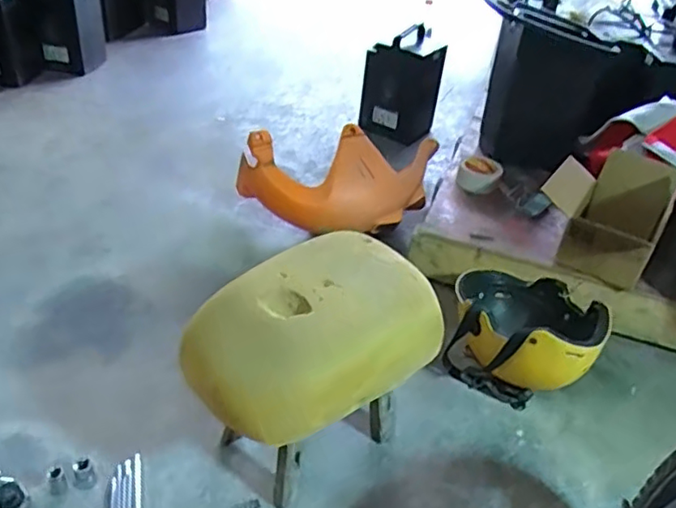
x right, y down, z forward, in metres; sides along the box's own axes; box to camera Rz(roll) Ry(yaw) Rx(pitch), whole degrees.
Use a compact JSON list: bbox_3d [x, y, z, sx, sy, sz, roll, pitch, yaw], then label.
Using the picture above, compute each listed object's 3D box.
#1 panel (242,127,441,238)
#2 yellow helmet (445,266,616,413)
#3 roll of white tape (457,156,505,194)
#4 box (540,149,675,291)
[{"bbox_3d":[0.027,-0.151,1.327,0.460,0.227,0.149,-5,39,-15],"label":"panel"},{"bbox_3d":[0.324,0.132,1.056,0.241,0.153,0.231,4,37,-3],"label":"yellow helmet"},{"bbox_3d":[0.320,-0.177,1.366,0.092,0.054,0.104,22,40,19],"label":"roll of white tape"},{"bbox_3d":[0.518,-0.075,1.175,0.218,0.154,0.239,26,41,24],"label":"box"}]

